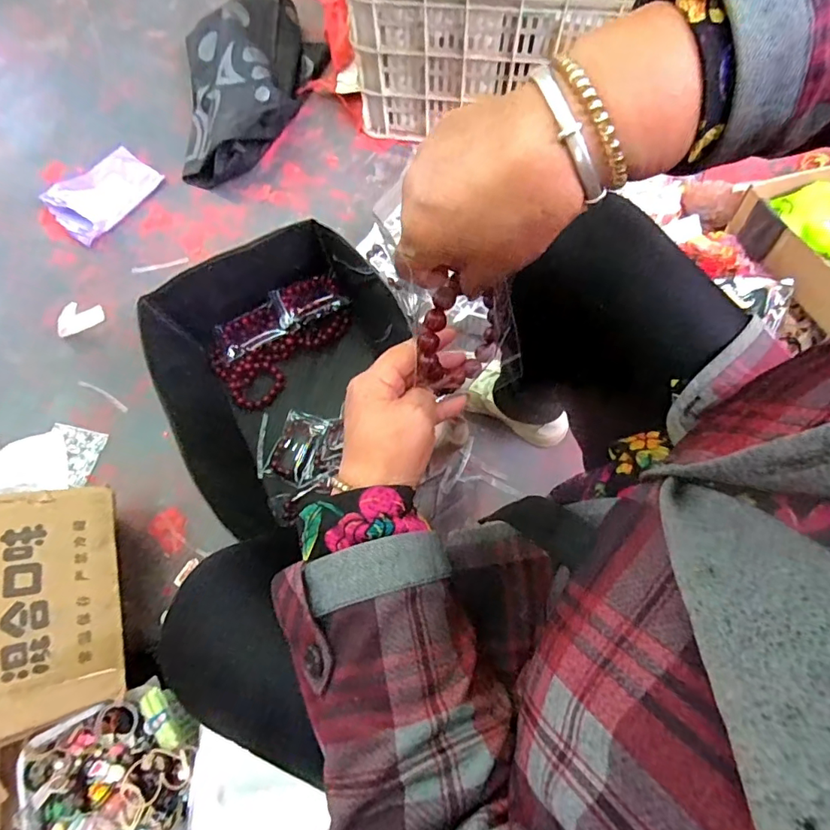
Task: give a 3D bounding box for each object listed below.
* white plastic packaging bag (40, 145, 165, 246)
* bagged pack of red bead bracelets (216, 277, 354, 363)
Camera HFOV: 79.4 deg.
[{"bbox_3d":[-0.626,-0.447,0.997,0.147,0.051,0.211,33,76,12],"label":"white plastic packaging bag"},{"bbox_3d":[-0.230,-0.168,0.854,0.229,0.042,0.082,-23,72,8],"label":"bagged pack of red bead bracelets"}]

